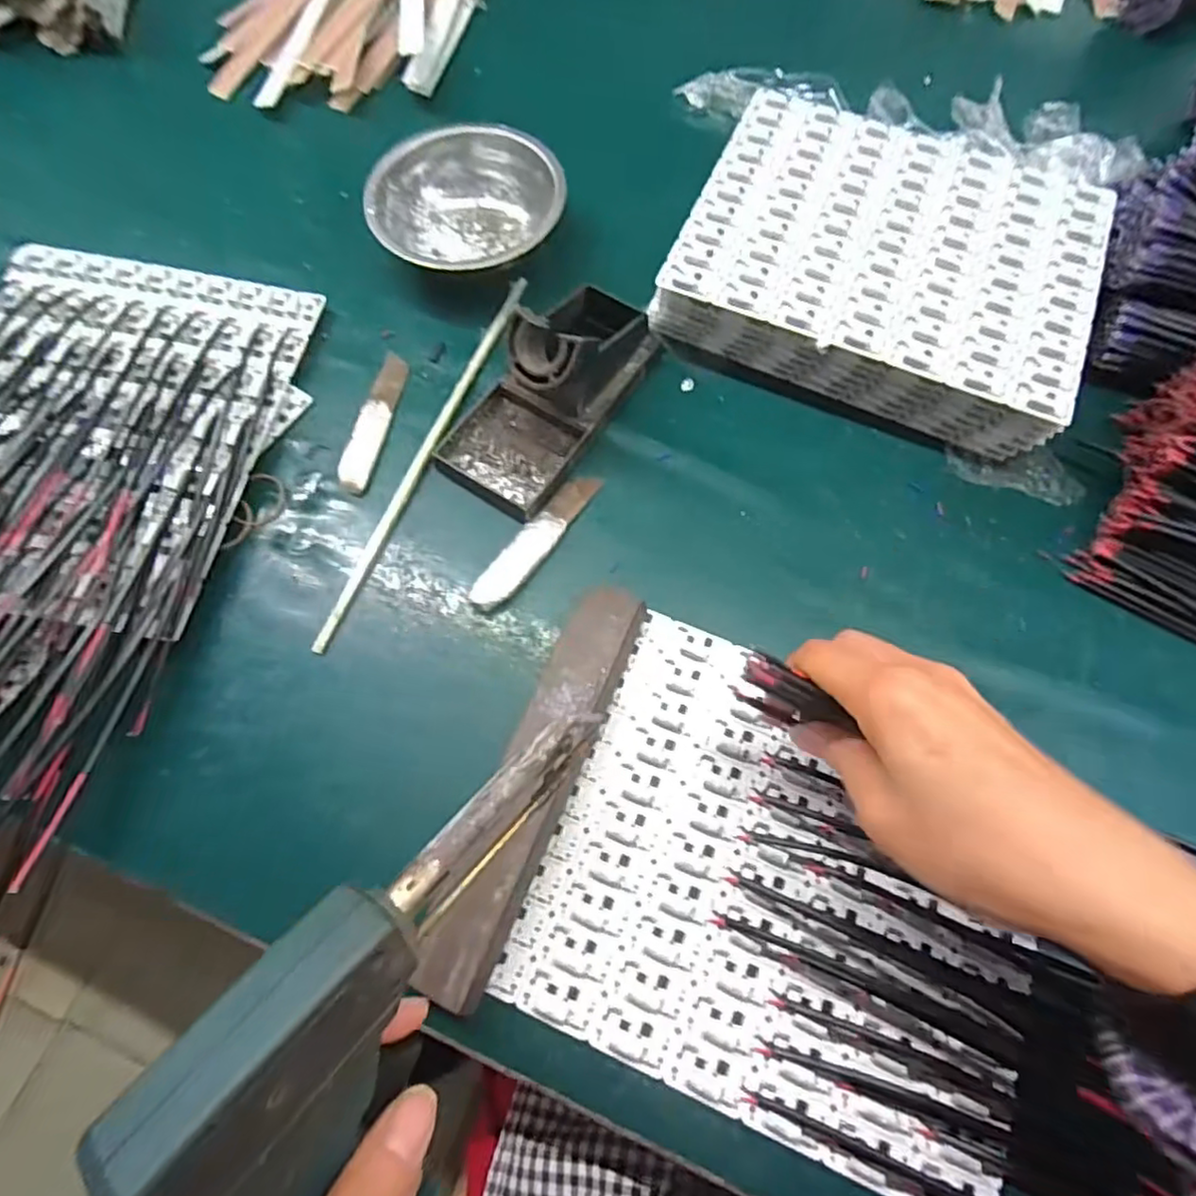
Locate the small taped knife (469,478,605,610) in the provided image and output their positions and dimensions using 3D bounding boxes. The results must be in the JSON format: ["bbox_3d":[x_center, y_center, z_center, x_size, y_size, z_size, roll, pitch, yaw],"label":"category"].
[{"bbox_3d":[-0.034,-0.034,0.372,0.021,0.004,0.101,33,72,11],"label":"small taped knife"}]

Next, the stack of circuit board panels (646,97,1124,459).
[{"bbox_3d":[0.189,-0.225,0.434,0.246,0.064,0.218,22,70,7],"label":"stack of circuit board panels"}]

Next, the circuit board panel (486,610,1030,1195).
[{"bbox_3d":[0.090,0.132,0.308,0.217,0.006,0.192,22,70,7],"label":"circuit board panel"}]

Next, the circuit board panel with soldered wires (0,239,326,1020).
[{"bbox_3d":[-0.342,-0.035,0.351,0.269,0.035,0.411,9,69,2],"label":"circuit board panel with soldered wires"}]

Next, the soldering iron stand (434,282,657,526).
[{"bbox_3d":[-0.029,-0.130,0.379,0.073,0.069,0.147,31,71,10],"label":"soldering iron stand"}]

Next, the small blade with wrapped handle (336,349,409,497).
[{"bbox_3d":[-0.139,-0.110,0.405,0.020,0.004,0.102,10,69,3],"label":"small blade with wrapped handle"}]

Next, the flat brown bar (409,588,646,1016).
[{"bbox_3d":[-0.028,0.085,0.314,0.038,0.024,0.197,20,70,7],"label":"flat brown bar"}]

